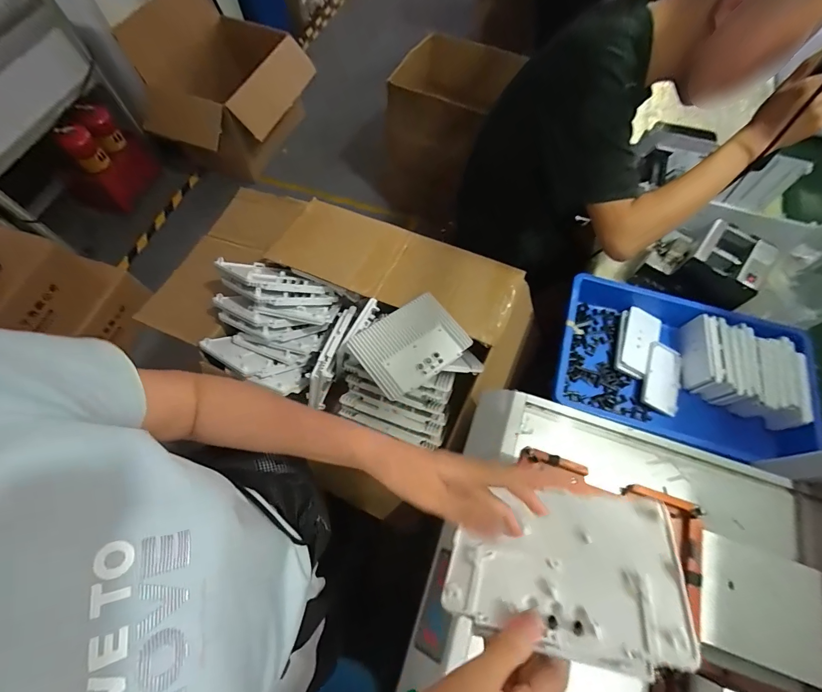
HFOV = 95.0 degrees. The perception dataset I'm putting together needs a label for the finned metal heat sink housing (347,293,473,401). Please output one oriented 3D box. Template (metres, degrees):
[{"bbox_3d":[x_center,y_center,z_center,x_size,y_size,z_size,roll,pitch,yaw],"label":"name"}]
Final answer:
[{"bbox_3d":[0.001,-0.003,0.661,0.179,0.028,0.133,-36,71,-15],"label":"finned metal heat sink housing"}]

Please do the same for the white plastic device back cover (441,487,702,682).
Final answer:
[{"bbox_3d":[0.130,0.192,0.337,0.187,0.009,0.137,-5,33,24],"label":"white plastic device back cover"}]

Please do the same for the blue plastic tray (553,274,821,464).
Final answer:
[{"bbox_3d":[0.505,0.045,0.726,0.436,0.081,0.291,17,67,7],"label":"blue plastic tray"}]

